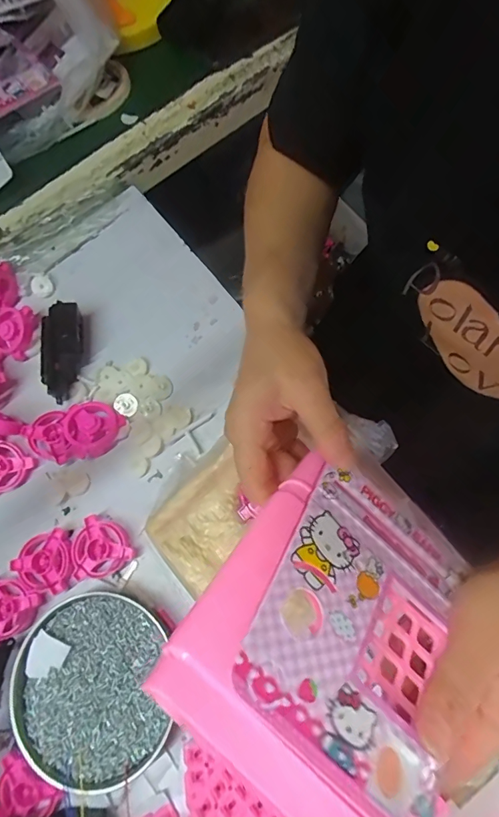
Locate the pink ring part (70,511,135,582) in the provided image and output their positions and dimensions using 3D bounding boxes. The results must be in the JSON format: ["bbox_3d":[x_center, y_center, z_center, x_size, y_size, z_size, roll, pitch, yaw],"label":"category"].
[{"bbox_3d":[-0.130,0.125,0.387,0.054,0.016,0.052,-1,74,5],"label":"pink ring part"}]

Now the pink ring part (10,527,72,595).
[{"bbox_3d":[-0.186,0.136,0.389,0.051,0.012,0.052,4,74,7],"label":"pink ring part"}]

